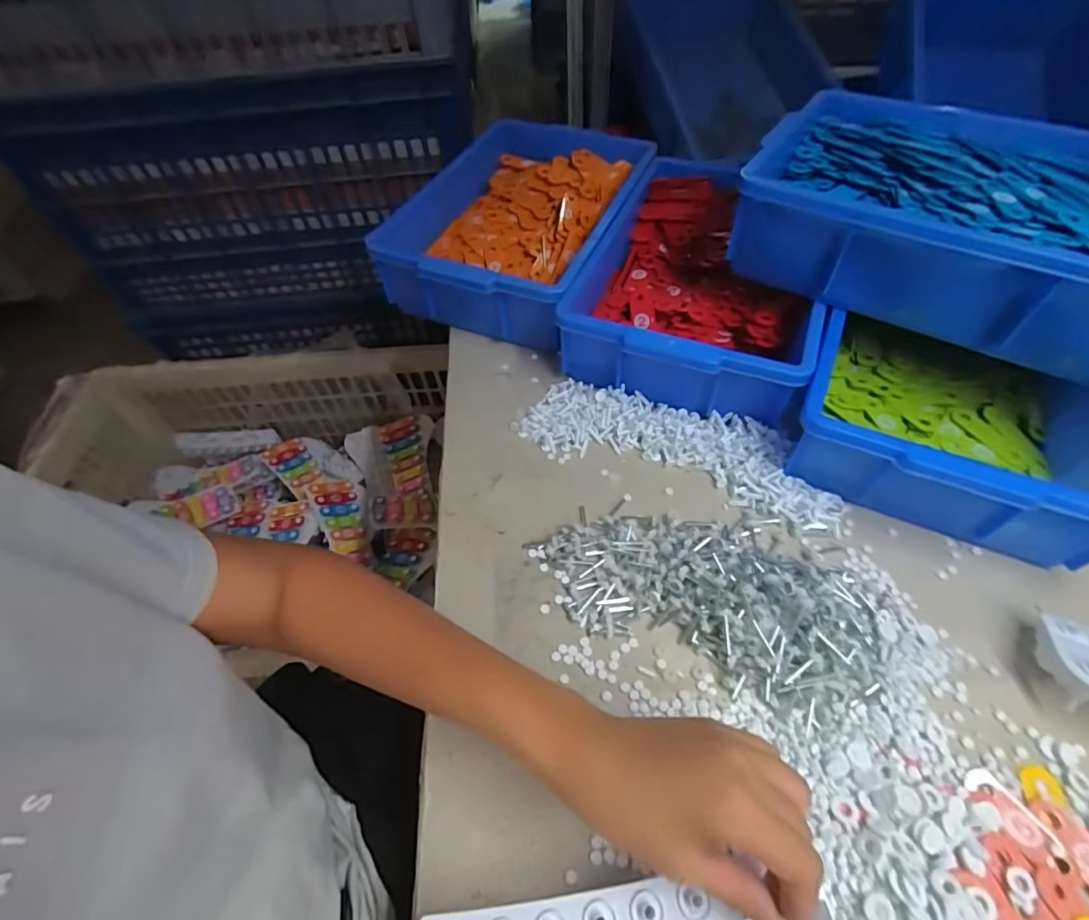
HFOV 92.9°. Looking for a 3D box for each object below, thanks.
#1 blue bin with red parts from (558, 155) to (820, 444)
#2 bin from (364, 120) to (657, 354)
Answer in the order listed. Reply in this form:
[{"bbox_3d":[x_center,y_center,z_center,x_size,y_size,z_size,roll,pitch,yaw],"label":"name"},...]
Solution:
[{"bbox_3d":[0.180,-0.211,0.602,0.237,0.094,0.352,14,56,14],"label":"blue bin with red parts"},{"bbox_3d":[-0.037,-0.312,0.675,0.272,0.097,0.370,15,56,15],"label":"bin"}]

